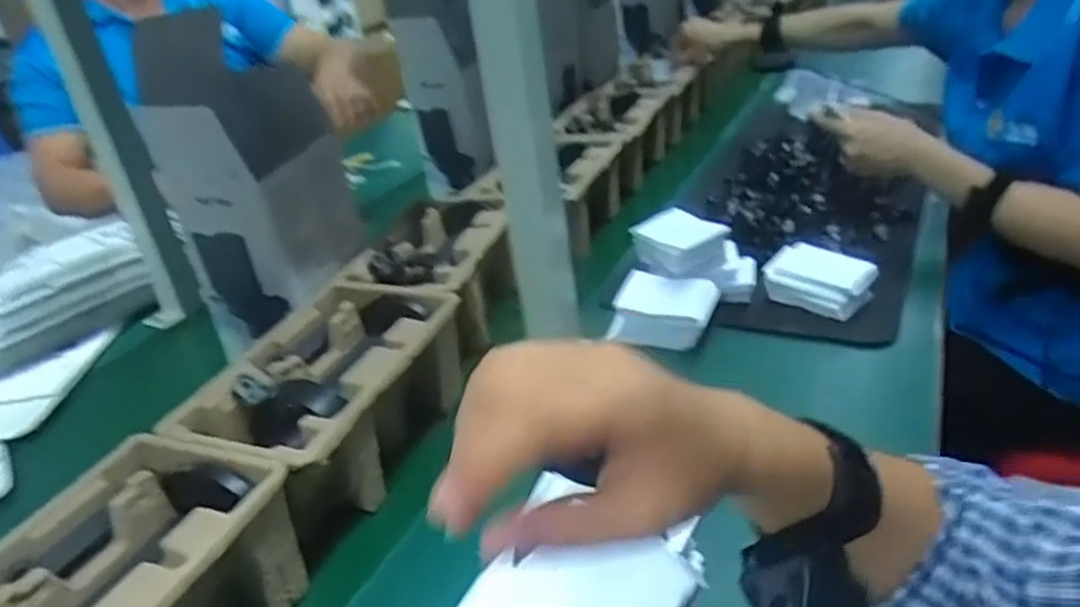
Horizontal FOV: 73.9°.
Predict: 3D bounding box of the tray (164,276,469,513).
[{"bbox_3d":[-0.173,0.081,0.606,0.152,0.102,0.227,5,28,17],"label":"tray"}]

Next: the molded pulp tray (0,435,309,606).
[{"bbox_3d":[-0.265,0.193,0.432,0.143,0.098,0.228,7,29,22],"label":"molded pulp tray"}]

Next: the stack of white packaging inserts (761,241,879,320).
[{"bbox_3d":[0.286,-0.024,0.736,0.095,0.045,0.062,21,37,41],"label":"stack of white packaging inserts"}]

